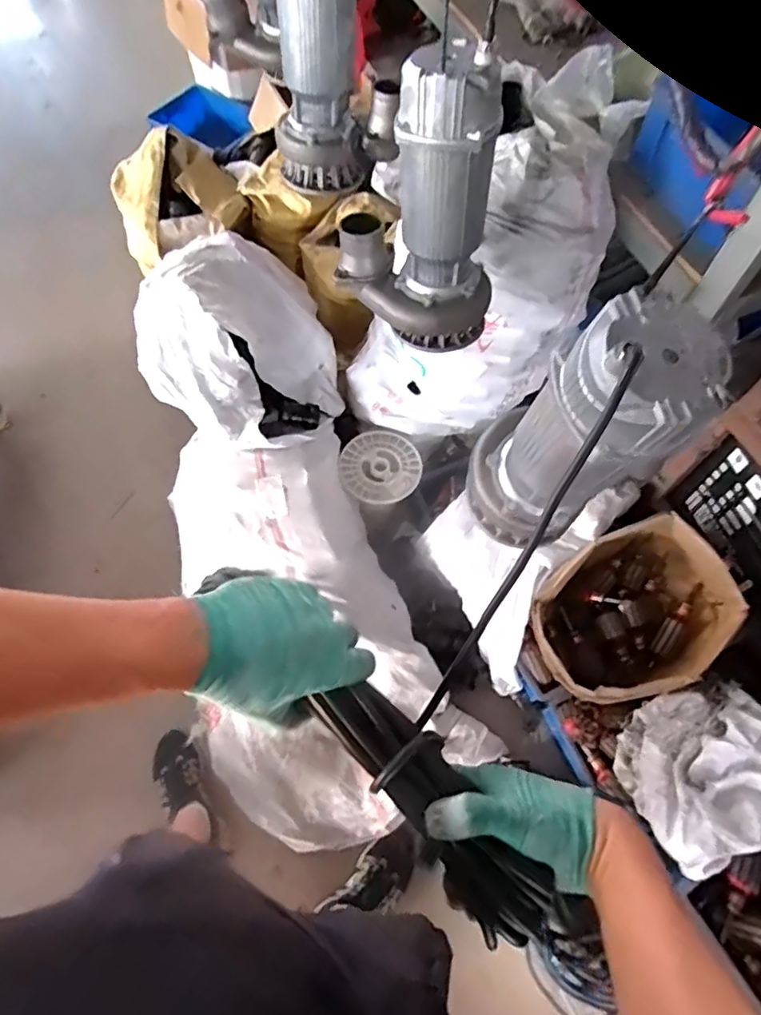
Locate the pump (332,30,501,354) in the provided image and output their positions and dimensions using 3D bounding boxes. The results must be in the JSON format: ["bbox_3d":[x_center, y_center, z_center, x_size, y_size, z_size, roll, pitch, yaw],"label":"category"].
[{"bbox_3d":[0.050,-0.414,0.808,0.221,0.362,0.171,-5,65,-2],"label":"pump"}]

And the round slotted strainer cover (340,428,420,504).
[{"bbox_3d":[0.004,-0.105,1.416,0.200,0.041,0.200,0,65,0],"label":"round slotted strainer cover"}]

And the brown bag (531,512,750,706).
[{"bbox_3d":[0.515,0.214,1.154,0.386,0.206,0.292,-32,69,-13],"label":"brown bag"}]

